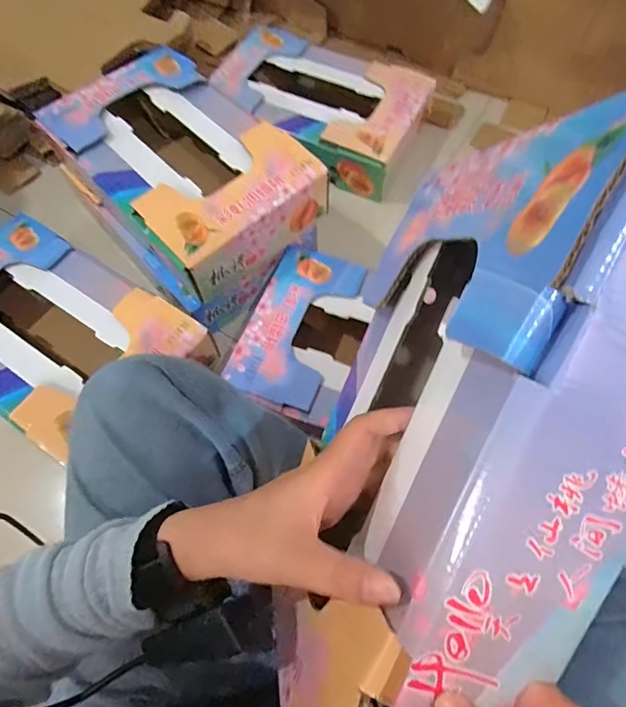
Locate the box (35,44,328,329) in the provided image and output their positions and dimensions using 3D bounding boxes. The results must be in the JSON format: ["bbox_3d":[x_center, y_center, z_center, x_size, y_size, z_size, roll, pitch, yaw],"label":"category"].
[{"bbox_3d":[-0.204,-0.279,0.729,0.255,0.166,0.398,-39,70,-16],"label":"box"}]

